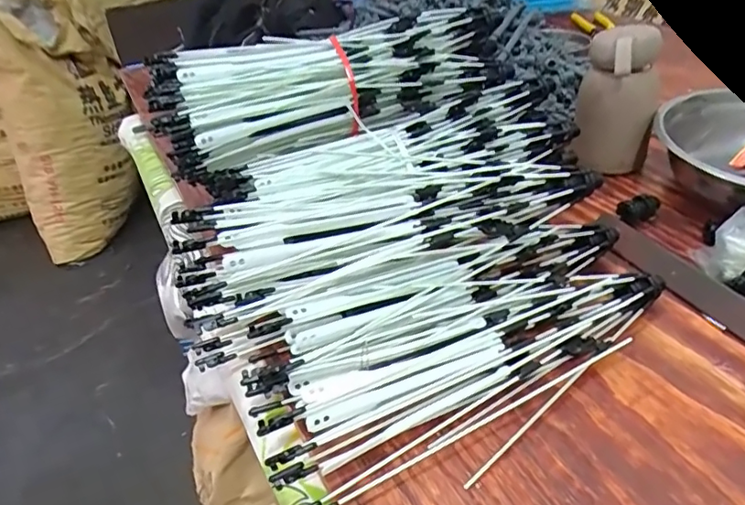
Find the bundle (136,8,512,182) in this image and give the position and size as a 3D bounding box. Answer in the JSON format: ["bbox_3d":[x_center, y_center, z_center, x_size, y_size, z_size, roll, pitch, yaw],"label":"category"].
[{"bbox_3d":[-0.037,-0.153,0.508,0.319,0.082,0.090,-15,37,-12],"label":"bundle"}]

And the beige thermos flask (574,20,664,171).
[{"bbox_3d":[0.252,-0.155,0.569,0.076,0.139,0.058,12,40,23],"label":"beige thermos flask"}]

